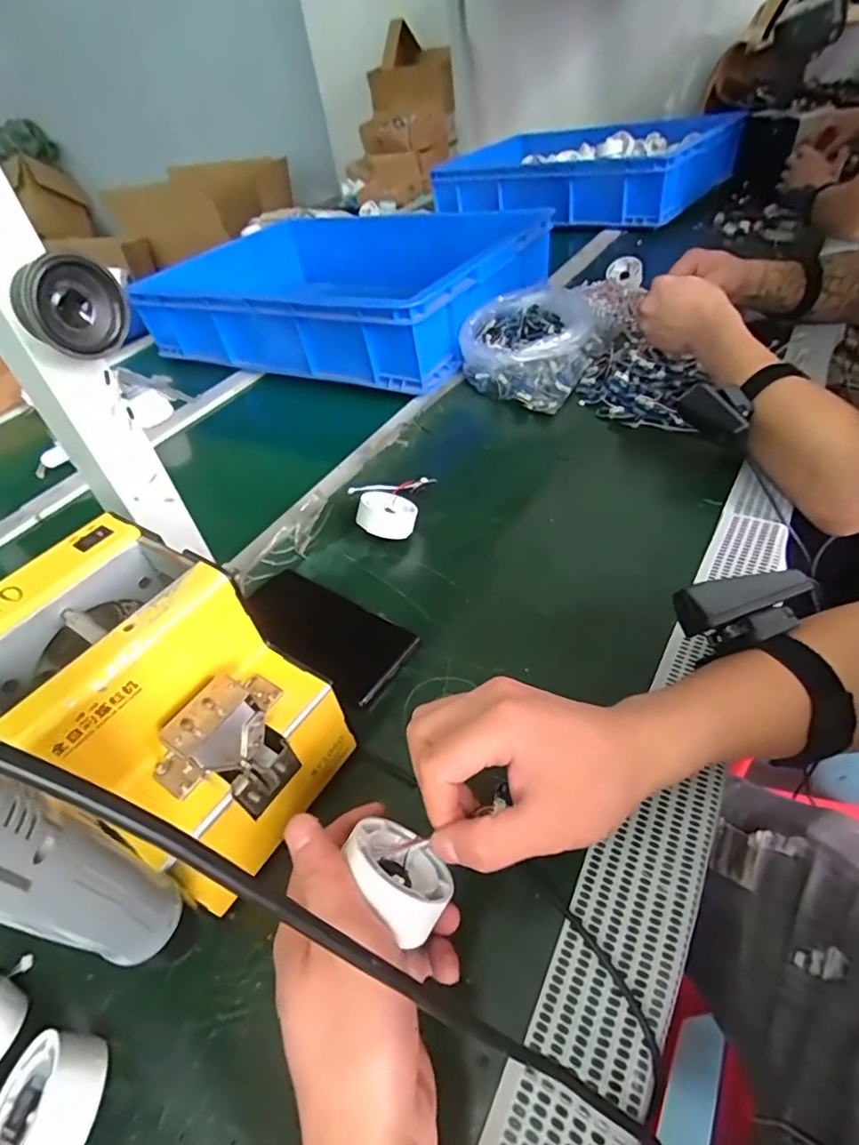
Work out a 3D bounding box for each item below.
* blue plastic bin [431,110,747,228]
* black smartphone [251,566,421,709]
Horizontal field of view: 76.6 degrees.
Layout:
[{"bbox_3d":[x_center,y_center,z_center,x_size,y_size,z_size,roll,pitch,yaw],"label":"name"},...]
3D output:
[{"bbox_3d":[0.367,-0.955,1.274,0.599,0.101,0.410,25,54,31],"label":"blue plastic bin"},{"bbox_3d":[-0.090,0.046,0.456,0.160,0.010,0.066,24,53,31],"label":"black smartphone"}]

